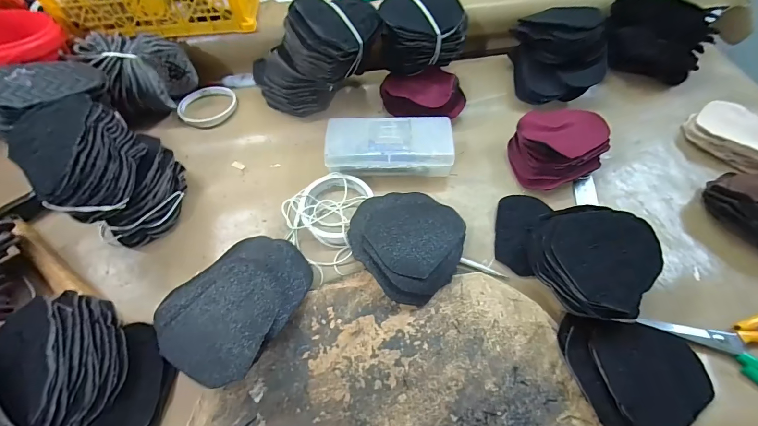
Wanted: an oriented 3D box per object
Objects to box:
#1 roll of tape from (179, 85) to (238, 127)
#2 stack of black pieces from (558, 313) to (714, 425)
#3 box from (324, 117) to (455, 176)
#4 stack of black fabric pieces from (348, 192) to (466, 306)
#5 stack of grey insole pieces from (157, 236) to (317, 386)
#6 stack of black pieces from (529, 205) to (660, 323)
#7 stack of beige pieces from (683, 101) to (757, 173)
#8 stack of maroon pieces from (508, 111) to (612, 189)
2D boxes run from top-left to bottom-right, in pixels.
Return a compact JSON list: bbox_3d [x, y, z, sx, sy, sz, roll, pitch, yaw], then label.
[{"bbox_3d":[-0.263,-0.165,0.530,0.082,0.013,0.082,-1,58,1],"label":"roll of tape"},{"bbox_3d":[0.238,0.151,0.315,0.131,0.022,0.097,4,58,4],"label":"stack of black pieces"},{"bbox_3d":[0.014,-0.087,0.457,0.160,0.044,0.074,2,58,3],"label":"box"},{"bbox_3d":[0.032,0.023,0.378,0.121,0.032,0.129,-37,64,-19],"label":"stack of black fabric pieces"},{"bbox_3d":[-0.141,0.086,0.342,0.114,0.051,0.145,20,61,14],"label":"stack of grey insole pieces"},{"bbox_3d":[0.224,0.051,0.358,0.115,0.058,0.110,-18,59,-9],"label":"stack of black pieces"},{"bbox_3d":[0.480,-0.099,0.456,0.085,0.033,0.119,-39,65,-21],"label":"stack of beige pieces"},{"bbox_3d":[0.233,-0.084,0.448,0.112,0.044,0.102,-3,58,0],"label":"stack of maroon pieces"}]

